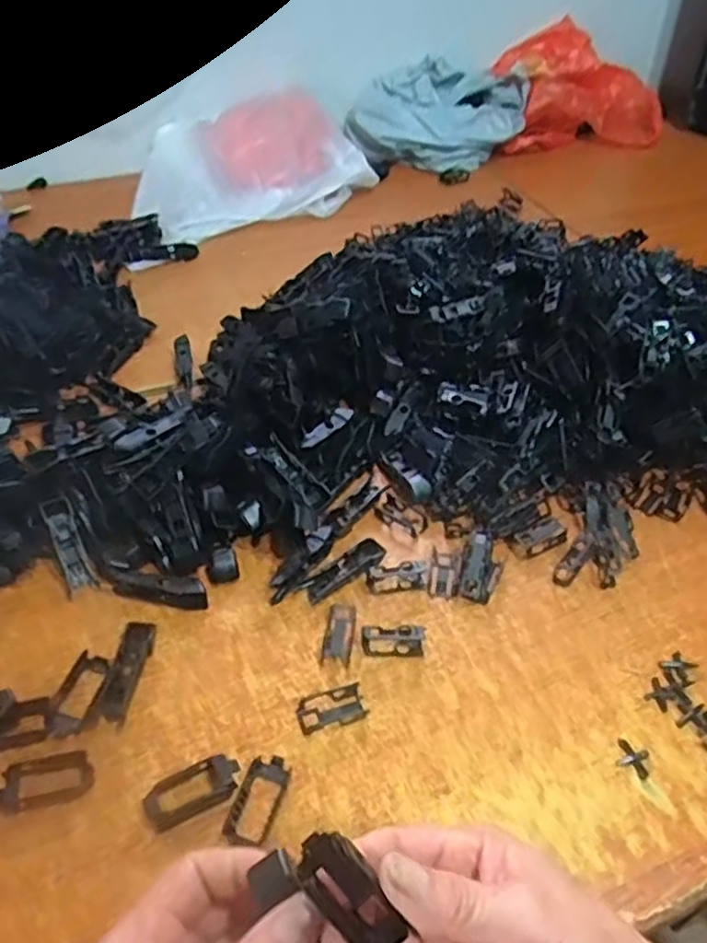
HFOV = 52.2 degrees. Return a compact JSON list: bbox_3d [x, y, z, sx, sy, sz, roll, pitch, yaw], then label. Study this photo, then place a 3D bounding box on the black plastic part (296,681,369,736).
[{"bbox_3d":[-0.013,0.138,0.423,0.040,0.005,0.021,-11,44,-13],"label":"black plastic part"}]

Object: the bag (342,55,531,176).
[{"bbox_3d":[0.130,-0.531,1.062,0.234,0.095,0.234,14,46,15],"label":"bag"}]

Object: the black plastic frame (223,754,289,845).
[{"bbox_3d":[-0.051,0.174,0.386,0.023,0.005,0.050,14,44,13],"label":"black plastic frame"}]

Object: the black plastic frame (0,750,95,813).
[{"bbox_3d":[-0.167,0.167,0.389,0.050,0.004,0.026,-8,44,-10],"label":"black plastic frame"}]

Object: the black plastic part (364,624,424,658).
[{"bbox_3d":[0.025,0.105,0.452,0.038,0.017,0.014,-2,43,-3],"label":"black plastic part"}]

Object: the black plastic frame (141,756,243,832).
[{"bbox_3d":[-0.086,0.170,0.385,0.050,0.011,0.024,-18,47,-20],"label":"black plastic frame"}]

